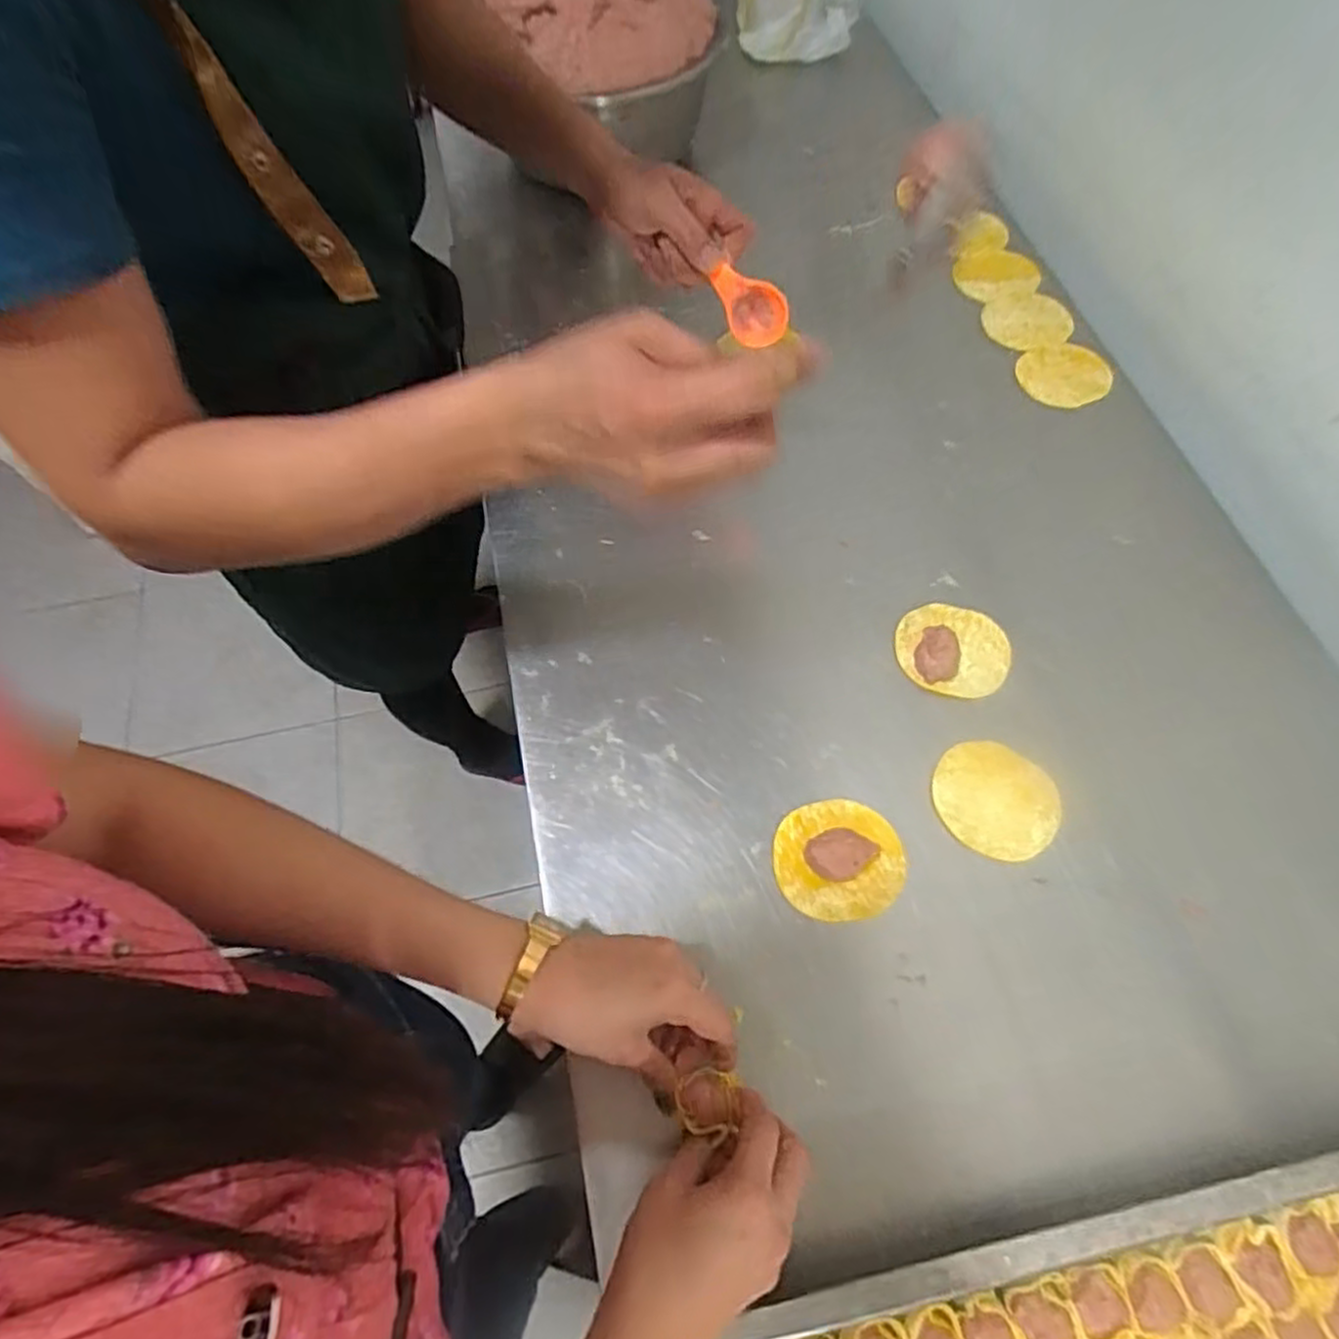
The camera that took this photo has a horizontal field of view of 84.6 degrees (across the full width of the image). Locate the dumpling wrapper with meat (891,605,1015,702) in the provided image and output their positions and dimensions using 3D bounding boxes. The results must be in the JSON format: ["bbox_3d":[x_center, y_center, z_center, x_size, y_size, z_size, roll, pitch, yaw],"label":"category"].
[{"bbox_3d":[0.219,-0.021,0.559,0.082,0.028,0.082,0,63,1],"label":"dumpling wrapper with meat"}]

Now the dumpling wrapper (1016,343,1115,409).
[{"bbox_3d":[0.377,-0.279,0.696,0.094,0.007,0.074,-16,65,-7],"label":"dumpling wrapper"}]

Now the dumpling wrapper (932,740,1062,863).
[{"bbox_3d":[0.227,0.091,0.510,0.082,0.005,0.075,-2,65,4],"label":"dumpling wrapper"}]

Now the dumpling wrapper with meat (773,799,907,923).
[{"bbox_3d":[0.113,0.124,0.487,0.084,0.029,0.075,-10,63,-4],"label":"dumpling wrapper with meat"}]

